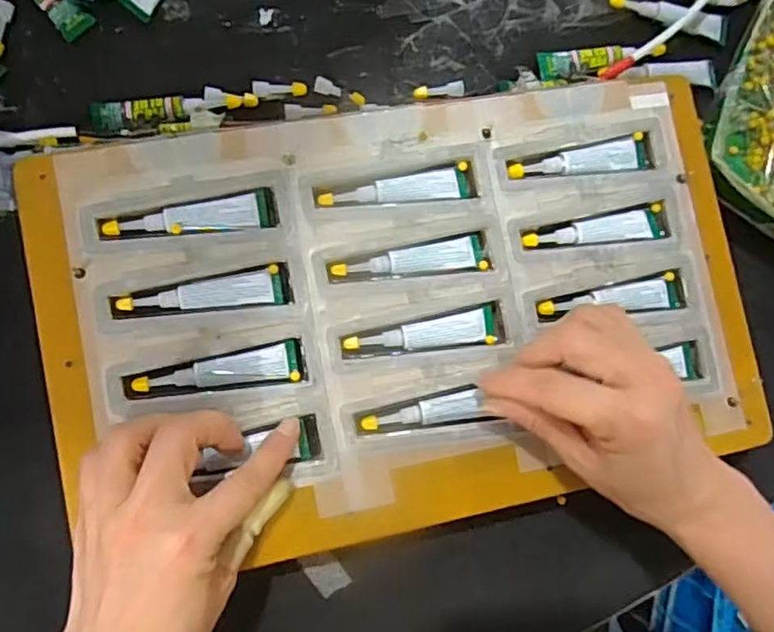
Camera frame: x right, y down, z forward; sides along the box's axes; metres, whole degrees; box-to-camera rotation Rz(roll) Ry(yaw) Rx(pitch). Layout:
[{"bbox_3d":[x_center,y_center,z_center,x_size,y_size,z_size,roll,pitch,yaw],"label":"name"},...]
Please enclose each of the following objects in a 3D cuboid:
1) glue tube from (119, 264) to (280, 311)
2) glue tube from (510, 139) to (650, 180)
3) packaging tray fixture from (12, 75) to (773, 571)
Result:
[{"bbox_3d":[-0.096,-0.013,0.329,0.082,0.005,0.018,-6,85,-8],"label":"glue tube"},{"bbox_3d":[0.111,-0.091,0.371,0.084,0.007,0.017,-7,85,-8],"label":"glue tube"},{"bbox_3d":[0.017,-0.003,0.344,0.371,0.013,0.223,-11,88,-8],"label":"packaging tray fixture"}]

